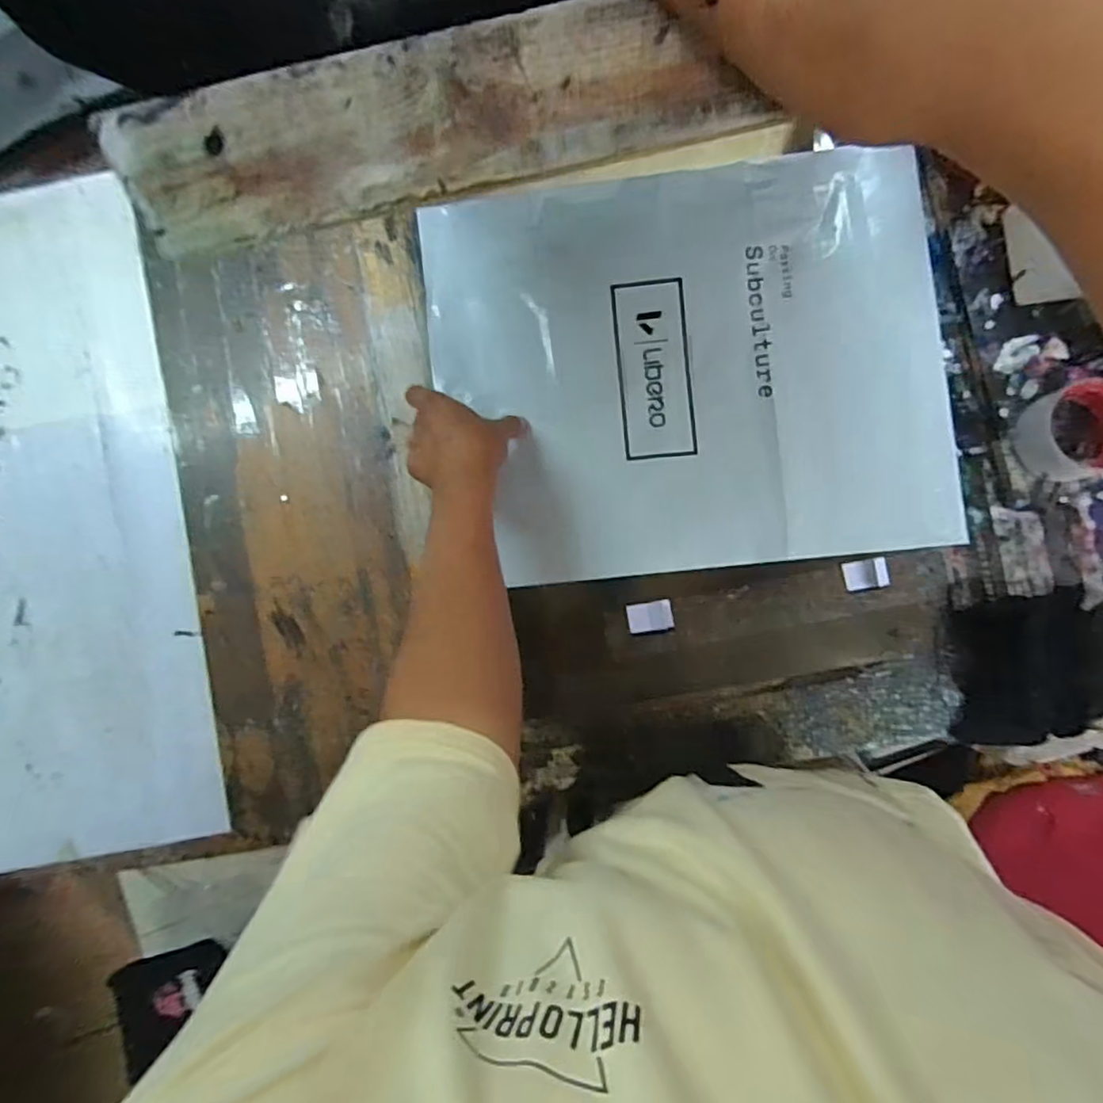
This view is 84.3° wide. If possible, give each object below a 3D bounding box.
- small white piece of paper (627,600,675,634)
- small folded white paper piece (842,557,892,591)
[{"bbox_3d":[0.098,0.065,0.604,0.043,0.006,0.030,-10,86,3],"label":"small white piece of paper"},{"bbox_3d":[0.306,0.022,0.593,0.042,0.008,0.029,-9,86,3],"label":"small folded white paper piece"}]

